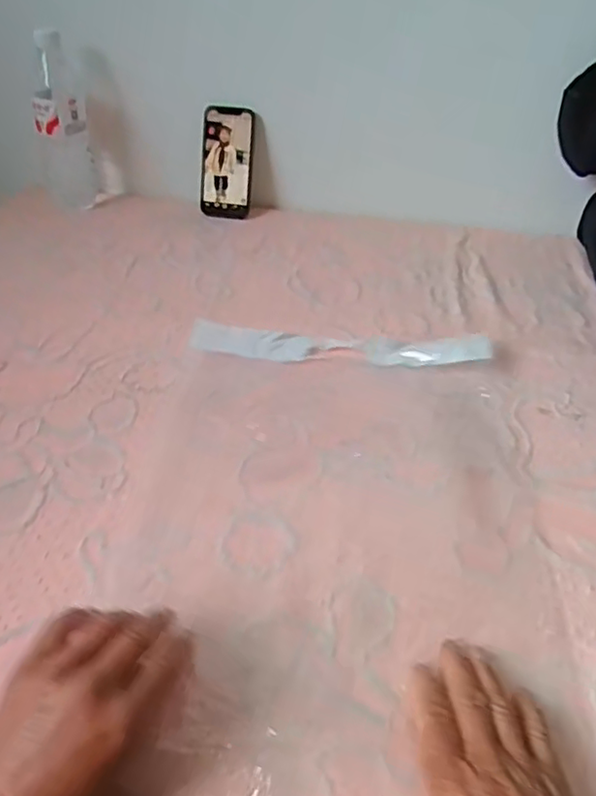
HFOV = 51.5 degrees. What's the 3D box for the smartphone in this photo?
[{"bbox_3d":[-0.103,-0.337,0.891,0.070,0.149,0.017,8,17,6],"label":"smartphone"}]

